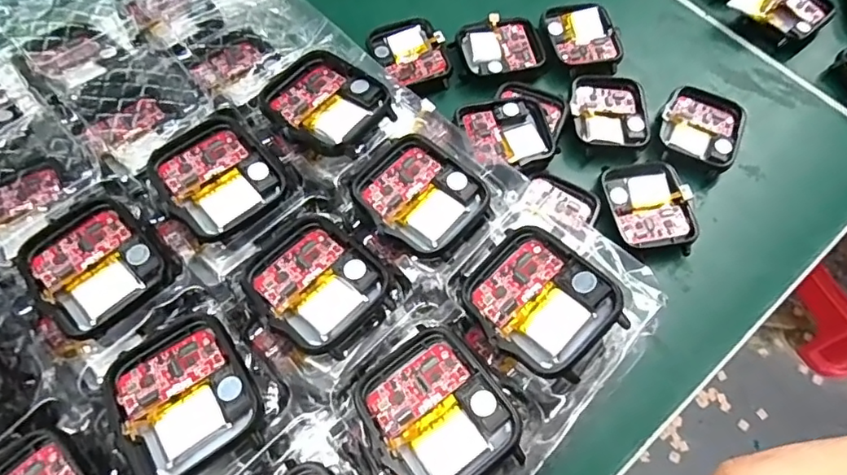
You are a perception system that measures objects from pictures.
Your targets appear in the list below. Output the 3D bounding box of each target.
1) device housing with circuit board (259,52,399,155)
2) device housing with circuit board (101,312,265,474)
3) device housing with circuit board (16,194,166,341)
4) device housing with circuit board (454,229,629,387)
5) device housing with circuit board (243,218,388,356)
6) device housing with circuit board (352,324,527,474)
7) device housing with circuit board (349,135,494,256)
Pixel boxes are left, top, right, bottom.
[{"bbox_3d":[-0.037,-0.051,0.205,0.046,0.007,0.039,33,68,14],"label":"device housing with circuit board"},{"bbox_3d":[-0.070,0.046,0.159,0.038,0.007,0.044,-29,68,-15],"label":"device housing with circuit board"},{"bbox_3d":[-0.110,0.007,0.181,0.038,0.004,0.044,-36,70,-17],"label":"device housing with circuit board"},{"bbox_3d":[0.036,0.019,0.171,0.037,0.006,0.045,-45,64,-6],"label":"device housing with circuit board"},{"bbox_3d":[-0.035,0.015,0.179,0.036,0.007,0.046,-41,71,-19],"label":"device housing with circuit board"},{"bbox_3d":[0.004,0.051,0.158,0.037,0.009,0.044,-33,69,-16],"label":"device housing with circuit board"},{"bbox_3d":[-0.002,-0.016,0.195,0.038,0.005,0.044,-37,70,-17],"label":"device housing with circuit board"}]

